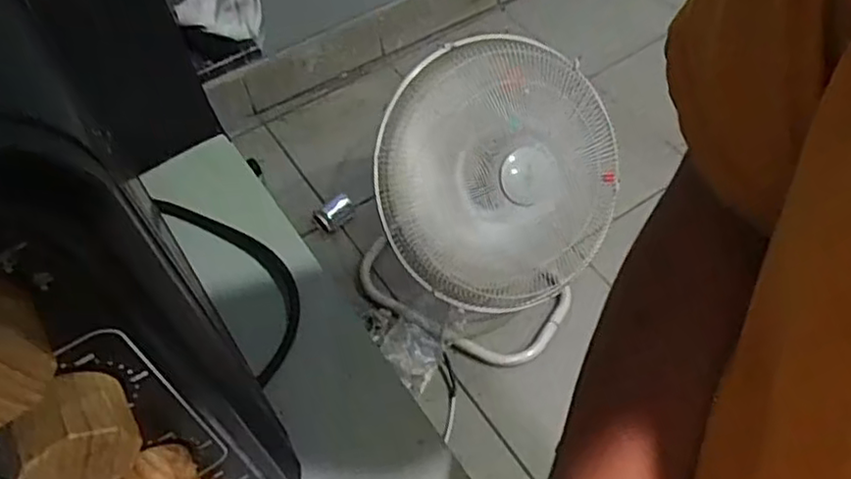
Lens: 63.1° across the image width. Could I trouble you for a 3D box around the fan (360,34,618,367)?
[{"bbox_3d":[0.130,-0.072,1.297,0.447,0.481,0.339,-26,56,-13],"label":"fan"}]

